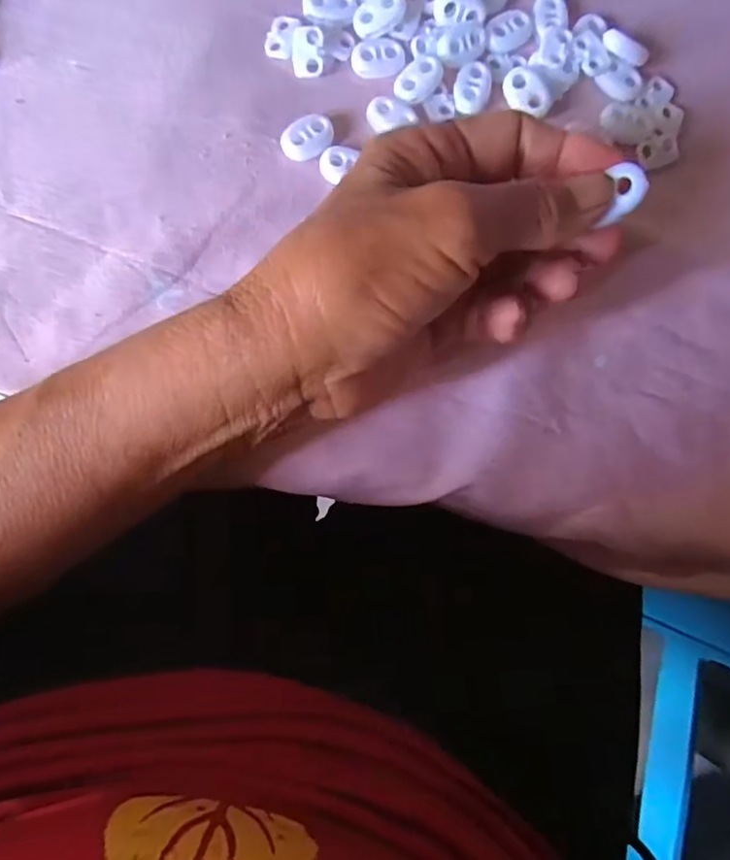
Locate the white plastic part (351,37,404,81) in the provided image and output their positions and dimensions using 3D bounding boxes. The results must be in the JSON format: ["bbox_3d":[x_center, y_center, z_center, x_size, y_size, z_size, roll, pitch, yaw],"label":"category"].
[{"bbox_3d":[0.006,-0.155,0.247,0.022,0.004,0.016,-11,86,-6],"label":"white plastic part"}]

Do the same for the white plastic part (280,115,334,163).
[{"bbox_3d":[-0.023,-0.118,0.240,0.022,0.006,0.015,-42,89,-7],"label":"white plastic part"}]

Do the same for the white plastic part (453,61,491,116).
[{"bbox_3d":[0.045,-0.144,0.249,0.014,0.004,0.021,12,84,-3],"label":"white plastic part"}]

